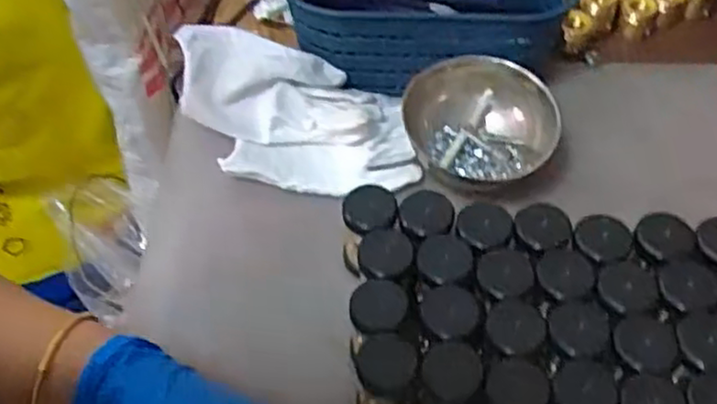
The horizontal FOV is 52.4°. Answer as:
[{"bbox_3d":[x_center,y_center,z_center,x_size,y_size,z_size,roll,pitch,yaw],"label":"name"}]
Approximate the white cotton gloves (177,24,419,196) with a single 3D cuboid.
[{"bbox_3d":[-0.048,-0.066,0.548,0.185,0.066,0.097,9,55,8],"label":"white cotton gloves"}]

